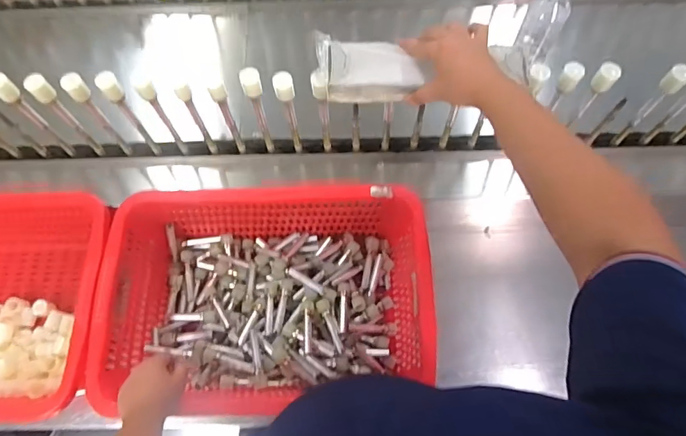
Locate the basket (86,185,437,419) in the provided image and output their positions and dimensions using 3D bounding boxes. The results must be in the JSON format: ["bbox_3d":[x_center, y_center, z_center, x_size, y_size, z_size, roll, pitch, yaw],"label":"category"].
[{"bbox_3d":[-0.125,0.125,0.808,0.525,0.147,0.324,-2,70,0],"label":"basket"}]

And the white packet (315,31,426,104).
[{"bbox_3d":[0.034,-0.195,0.604,0.135,0.035,0.079,0,70,1],"label":"white packet"}]

